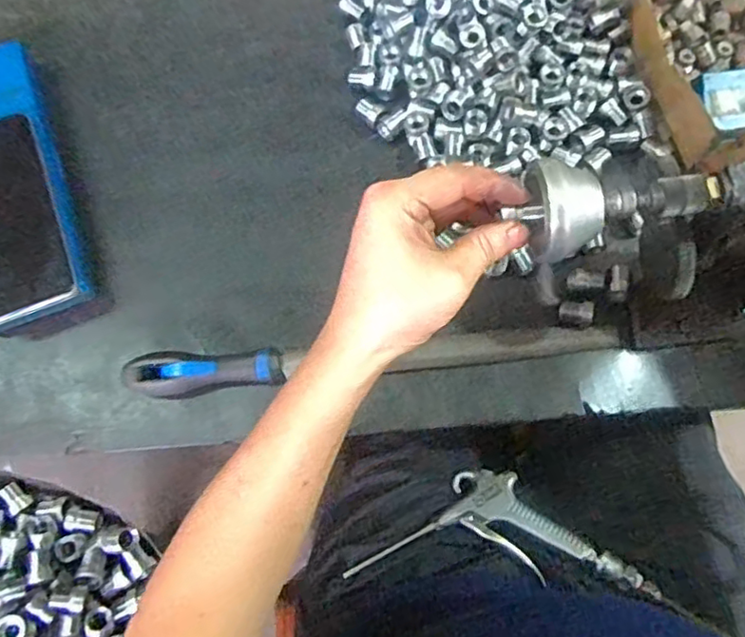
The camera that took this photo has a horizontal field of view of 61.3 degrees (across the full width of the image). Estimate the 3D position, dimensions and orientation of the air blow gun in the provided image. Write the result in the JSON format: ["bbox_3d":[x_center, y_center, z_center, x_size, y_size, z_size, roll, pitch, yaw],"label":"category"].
[{"bbox_3d":[0.105,0.181,0.544,0.242,0.024,0.095,-3,57,12],"label":"air blow gun"}]

